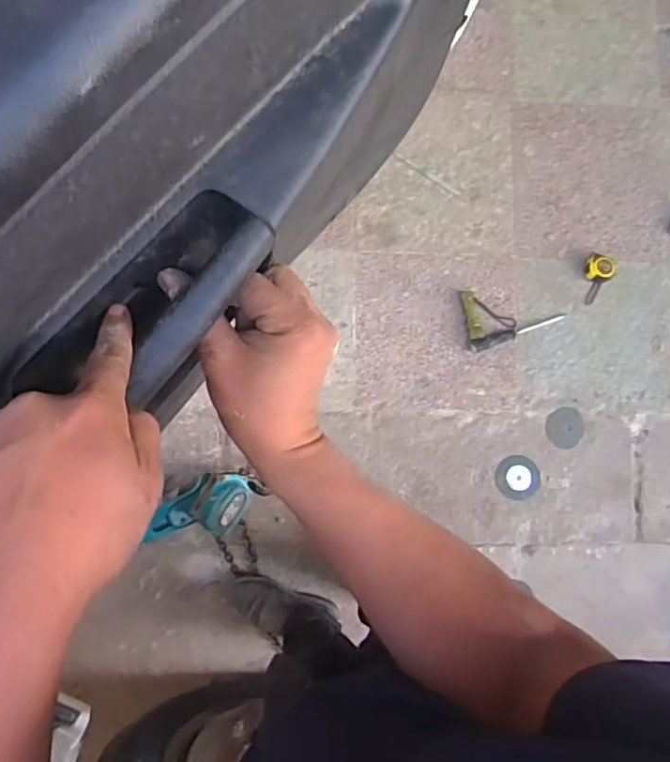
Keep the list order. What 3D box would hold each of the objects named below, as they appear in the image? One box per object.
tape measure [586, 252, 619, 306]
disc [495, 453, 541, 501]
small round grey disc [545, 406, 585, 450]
[{"bbox_3d":[0.638,-0.248,1.472,0.065,0.045,0.121,11,82,-2],"label":"tape measure"},{"bbox_3d":[0.436,0.230,1.455,0.102,0.010,0.102,0,90,3],"label":"disc"},{"bbox_3d":[0.552,0.112,1.461,0.090,0.013,0.098,0,83,-3],"label":"small round grey disc"}]

